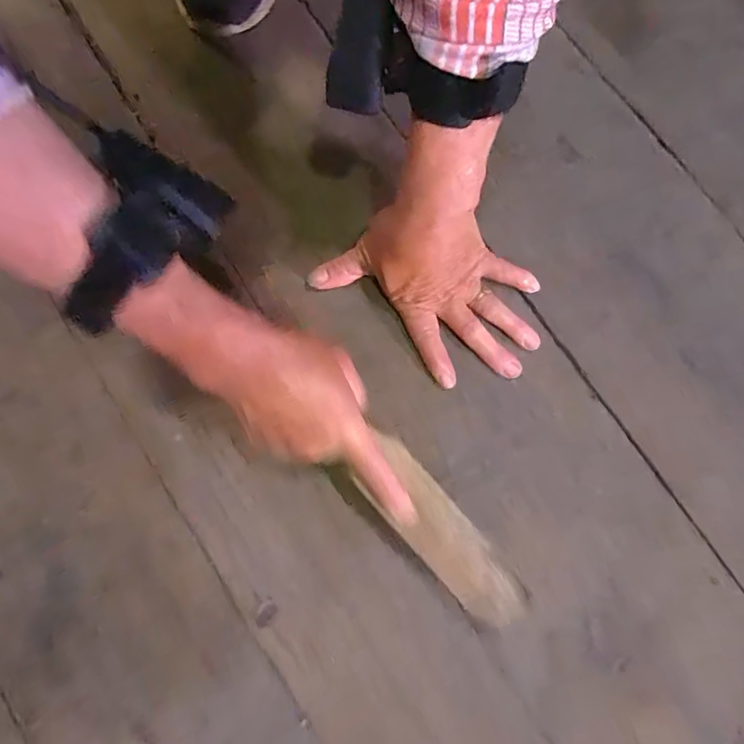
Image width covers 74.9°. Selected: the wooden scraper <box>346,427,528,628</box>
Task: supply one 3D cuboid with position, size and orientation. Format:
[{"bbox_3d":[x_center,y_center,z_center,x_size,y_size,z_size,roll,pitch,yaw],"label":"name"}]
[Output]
[{"bbox_3d":[0.042,0.104,0.308,0.042,0.005,0.137,-37,88,-7],"label":"wooden scraper"}]

